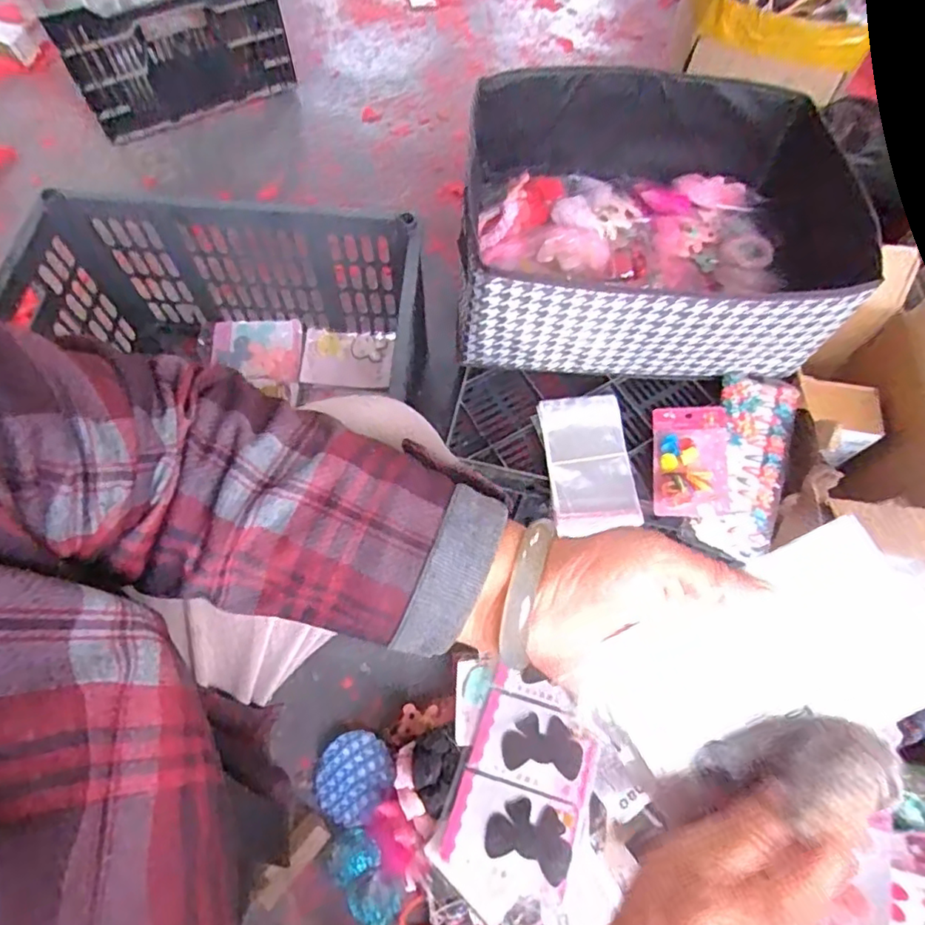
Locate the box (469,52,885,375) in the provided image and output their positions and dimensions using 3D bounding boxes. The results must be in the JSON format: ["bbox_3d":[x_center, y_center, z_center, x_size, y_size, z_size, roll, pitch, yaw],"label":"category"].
[{"bbox_3d":[0.230,-0.270,0.683,0.435,0.159,0.325,4,65,0],"label":"box"}]

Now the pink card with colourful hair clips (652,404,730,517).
[{"bbox_3d":[0.258,-0.004,0.658,0.080,0.012,0.139,0,62,17],"label":"pink card with colourful hair clips"}]

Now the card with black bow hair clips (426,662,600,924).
[{"bbox_3d":[0.062,0.344,0.620,0.134,0.017,0.225,13,52,17],"label":"card with black bow hair clips"}]

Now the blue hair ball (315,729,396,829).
[{"bbox_3d":[-0.128,0.369,0.681,0.086,0.024,0.096,38,70,15],"label":"blue hair ball"}]

